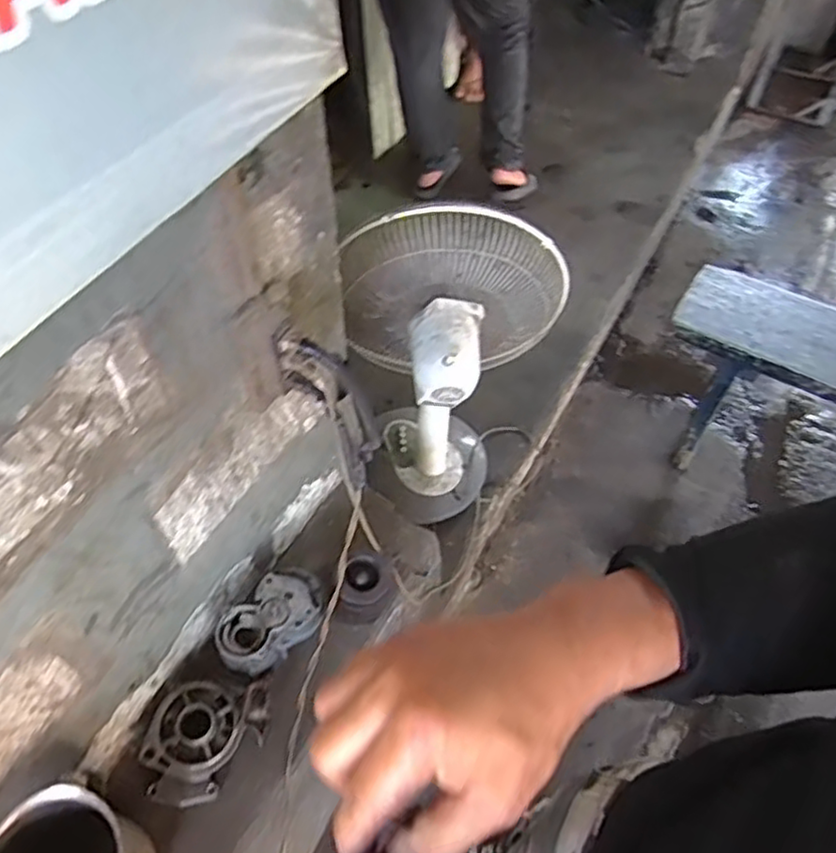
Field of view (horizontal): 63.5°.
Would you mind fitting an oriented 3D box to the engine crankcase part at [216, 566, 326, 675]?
[{"bbox_3d":[-0.188,0.249,0.869,0.143,0.057,0.089,-30,59,-21],"label":"engine crankcase part"}]

